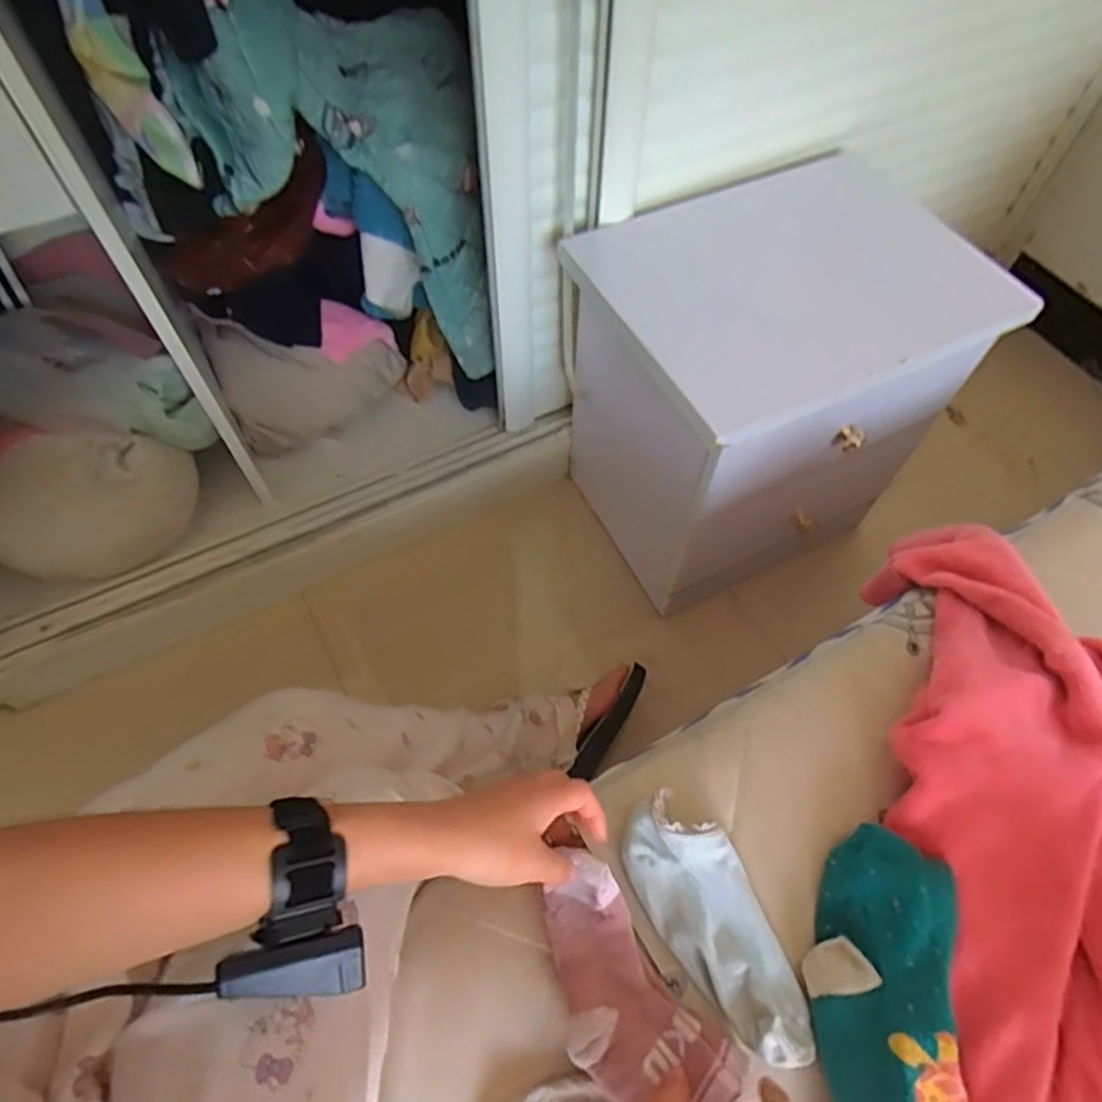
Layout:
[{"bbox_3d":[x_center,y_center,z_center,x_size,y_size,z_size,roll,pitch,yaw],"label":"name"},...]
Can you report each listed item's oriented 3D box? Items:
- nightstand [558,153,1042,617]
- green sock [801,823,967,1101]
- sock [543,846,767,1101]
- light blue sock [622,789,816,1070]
[{"bbox_3d":[0.263,-0.213,0.963,0.389,0.463,0.360,-26,63,-15],"label":"nightstand"},{"bbox_3d":[0.210,0.275,0.424,0.081,0.041,0.191,11,60,5],"label":"green sock"},{"bbox_3d":[0.045,0.281,0.429,0.079,0.032,0.159,-33,72,-18],"label":"sock"},{"bbox_3d":[0.111,0.246,0.454,0.070,0.030,0.169,-25,63,-15],"label":"light blue sock"}]

